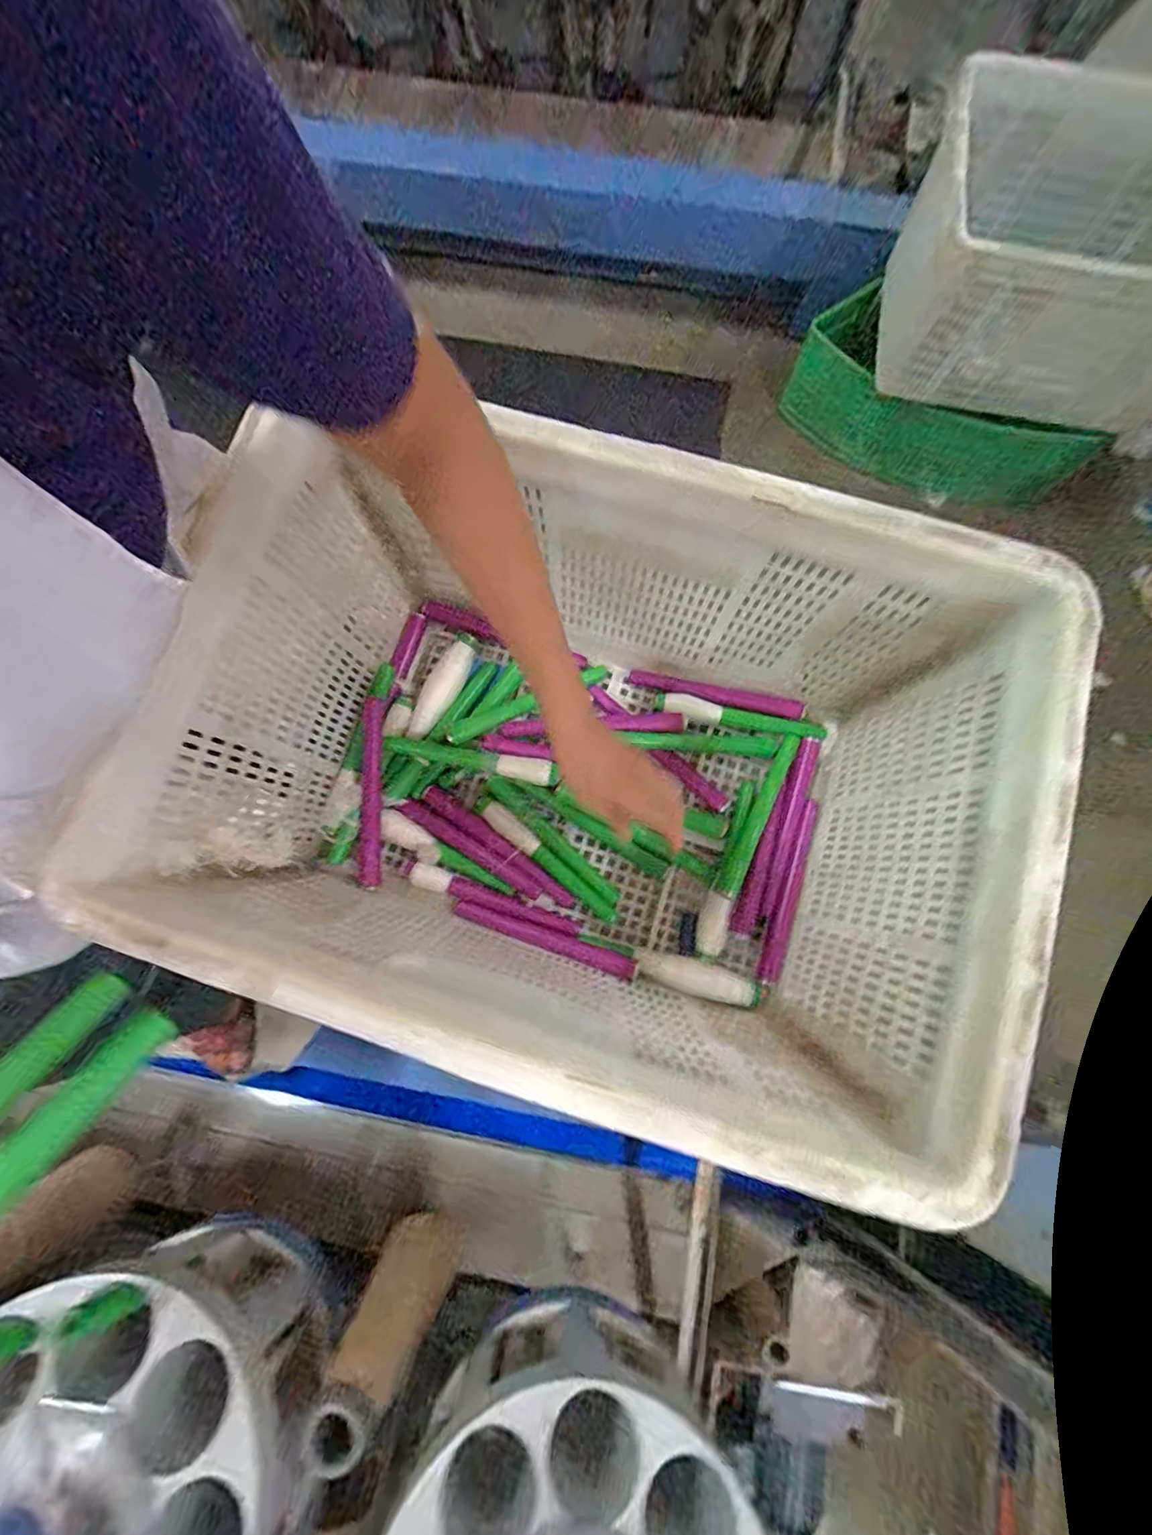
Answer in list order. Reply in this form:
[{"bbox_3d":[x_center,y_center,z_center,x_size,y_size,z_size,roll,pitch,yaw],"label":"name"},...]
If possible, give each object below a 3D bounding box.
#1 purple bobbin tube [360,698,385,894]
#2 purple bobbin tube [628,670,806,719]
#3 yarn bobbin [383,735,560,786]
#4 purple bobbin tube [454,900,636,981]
[{"bbox_3d":[-0.220,0.027,0.576,0.021,0.024,0.199,4,96,1],"label":"purple bobbin tube"},{"bbox_3d":[0.160,-0.084,0.615,0.196,0.022,0.022,12,79,3],"label":"purple bobbin tube"},{"bbox_3d":[-0.115,-0.007,0.596,0.190,0.029,0.024,10,79,2],"label":"yarn bobbin"},{"bbox_3d":[-0.036,0.184,0.574,0.199,0.022,0.020,17,80,4],"label":"purple bobbin tube"}]

